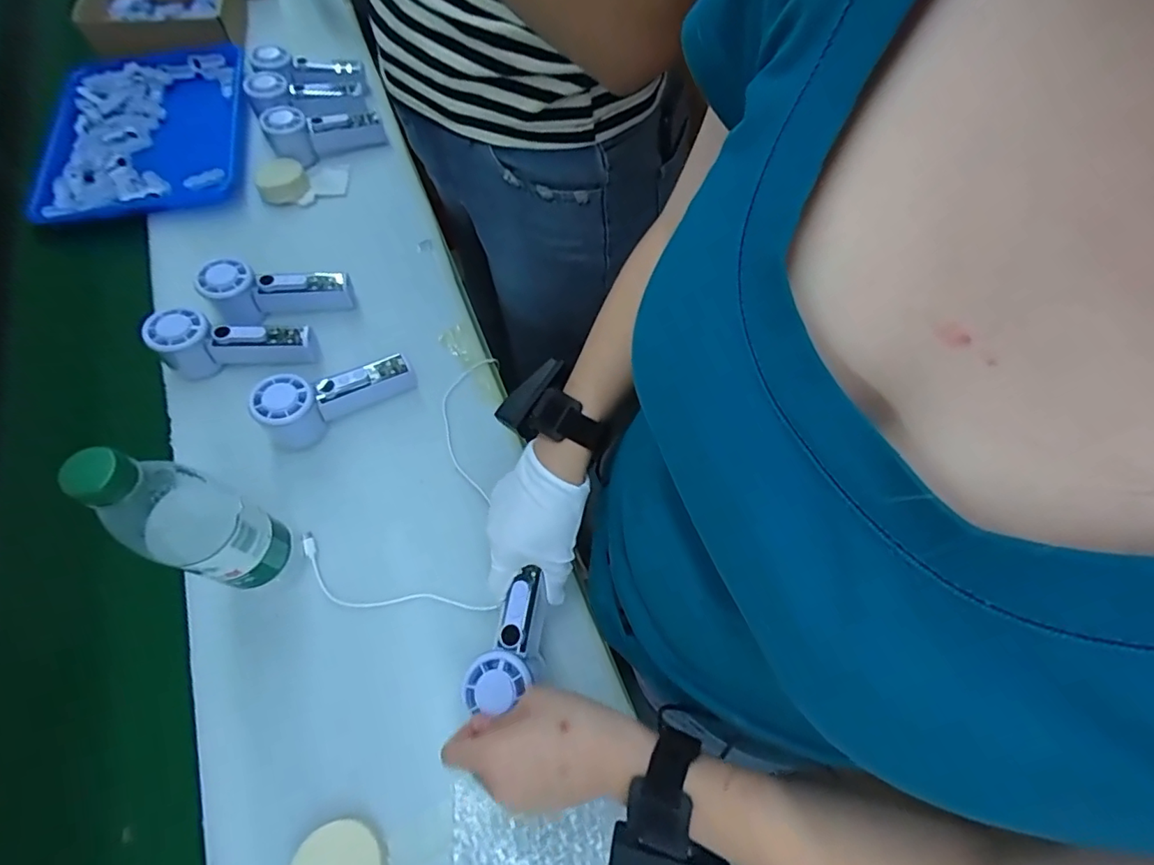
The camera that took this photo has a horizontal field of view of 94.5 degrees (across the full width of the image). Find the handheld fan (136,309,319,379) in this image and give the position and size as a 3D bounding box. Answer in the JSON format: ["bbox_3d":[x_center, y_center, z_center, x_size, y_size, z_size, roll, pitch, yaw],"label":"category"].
[{"bbox_3d":[-0.363,-0.094,0.566,0.151,0.061,0.051,0,61,-3],"label":"handheld fan"}]

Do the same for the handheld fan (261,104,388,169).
[{"bbox_3d":[-0.348,-0.420,0.740,0.149,0.055,0.067,-29,67,-17],"label":"handheld fan"}]

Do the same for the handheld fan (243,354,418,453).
[{"bbox_3d":[-0.249,-0.042,0.548,0.150,0.064,0.045,-34,68,-19],"label":"handheld fan"}]

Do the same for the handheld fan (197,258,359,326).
[{"bbox_3d":[-0.337,-0.164,0.604,0.151,0.059,0.049,-13,63,-10],"label":"handheld fan"}]

